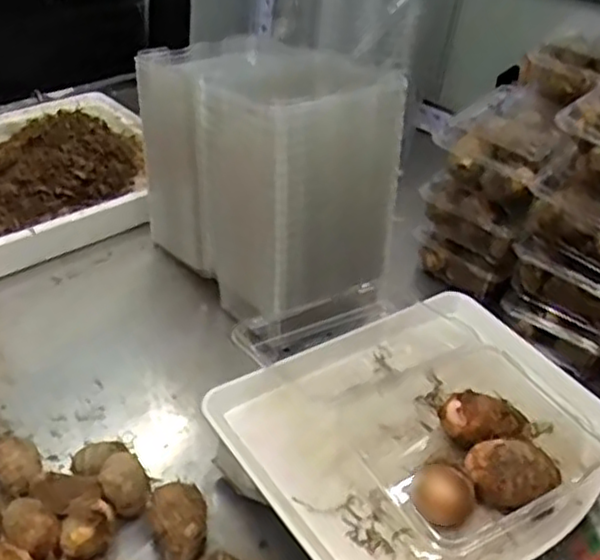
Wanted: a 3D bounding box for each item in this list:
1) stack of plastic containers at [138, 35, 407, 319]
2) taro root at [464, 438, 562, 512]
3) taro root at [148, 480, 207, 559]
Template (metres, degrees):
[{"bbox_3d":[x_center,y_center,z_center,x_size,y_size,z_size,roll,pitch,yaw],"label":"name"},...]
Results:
[{"bbox_3d":[-0.041,-0.133,0.804,0.173,0.235,0.295,-21,46,-33],"label":"stack of plastic containers"},{"bbox_3d":[0.149,0.141,0.509,0.062,0.041,0.036,15,38,10],"label":"taro root"},{"bbox_3d":[-0.099,0.206,0.588,0.044,0.045,0.067,-2,38,-12],"label":"taro root"}]

